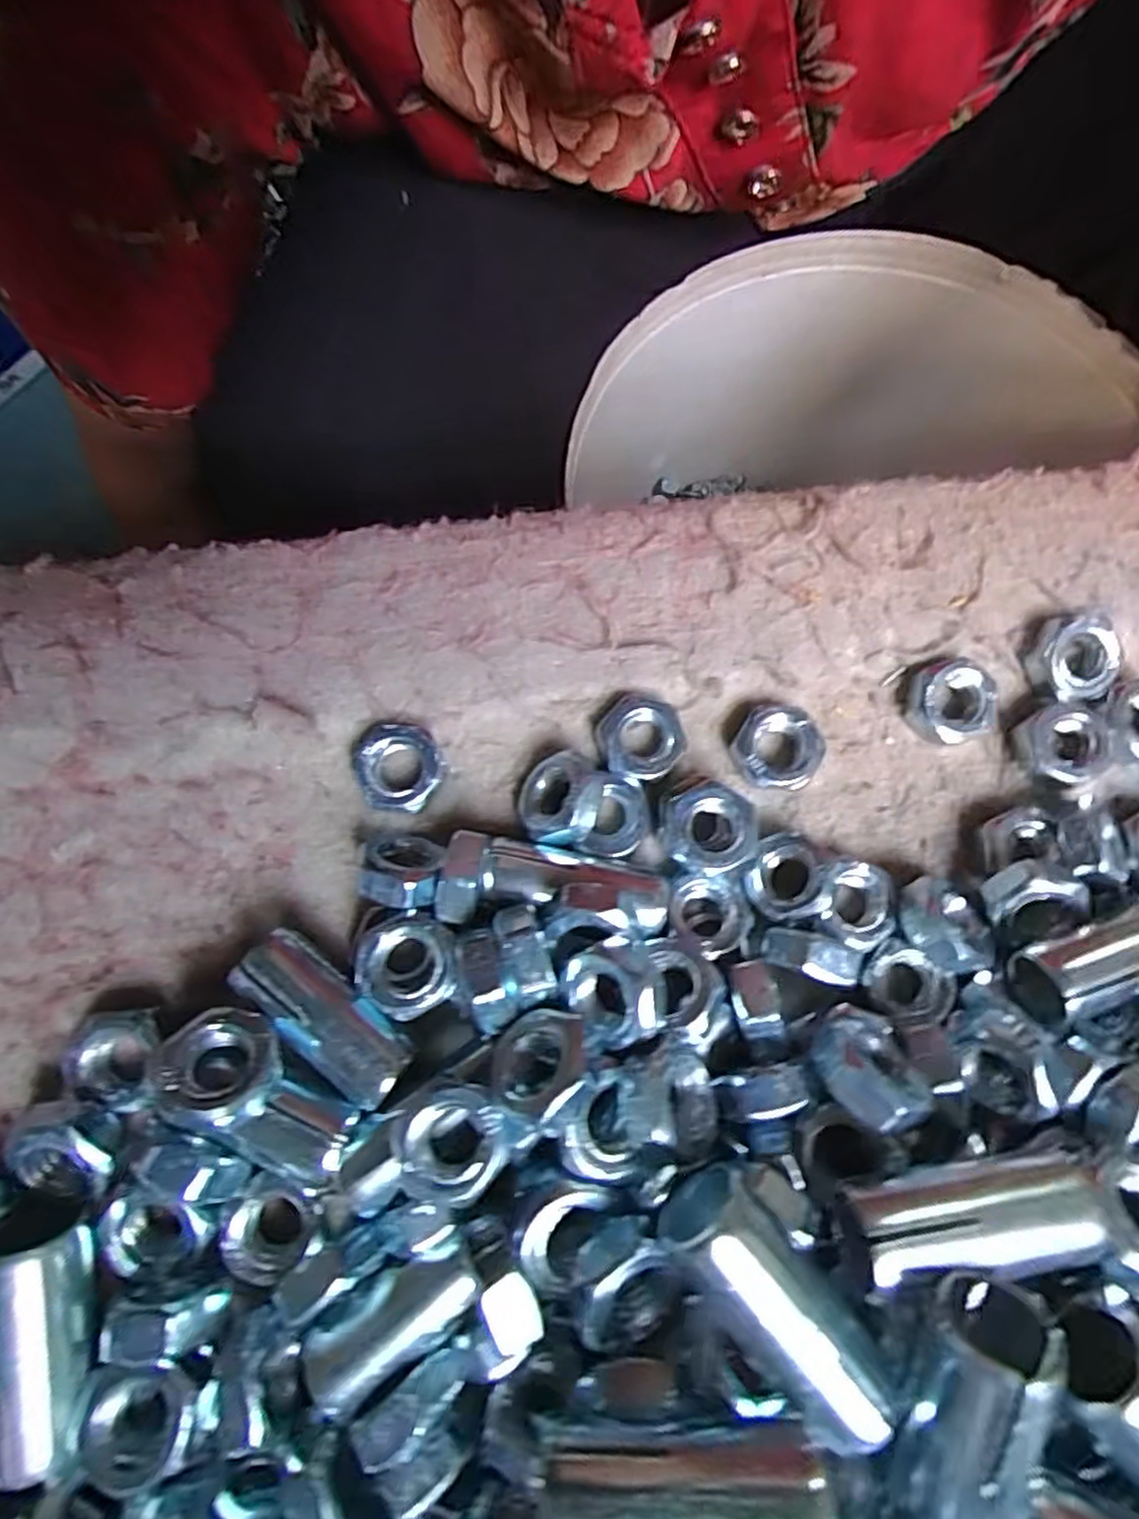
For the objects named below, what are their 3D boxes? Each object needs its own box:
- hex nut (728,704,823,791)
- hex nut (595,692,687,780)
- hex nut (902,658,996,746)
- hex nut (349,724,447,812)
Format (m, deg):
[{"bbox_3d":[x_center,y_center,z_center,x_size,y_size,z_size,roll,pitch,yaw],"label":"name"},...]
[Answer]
[{"bbox_3d":[0.042,-0.002,0.139,0.017,0.008,0.016,31,77,7],"label":"hex nut"},{"bbox_3d":[0.014,-0.004,0.138,0.017,0.008,0.016,17,76,4],"label":"hex nut"},{"bbox_3d":[0.078,-0.012,0.142,0.016,0.008,0.015,1,76,0],"label":"hex nut"},{"bbox_3d":[-0.032,0.001,0.131,0.015,0.005,0.016,32,77,7],"label":"hex nut"}]

